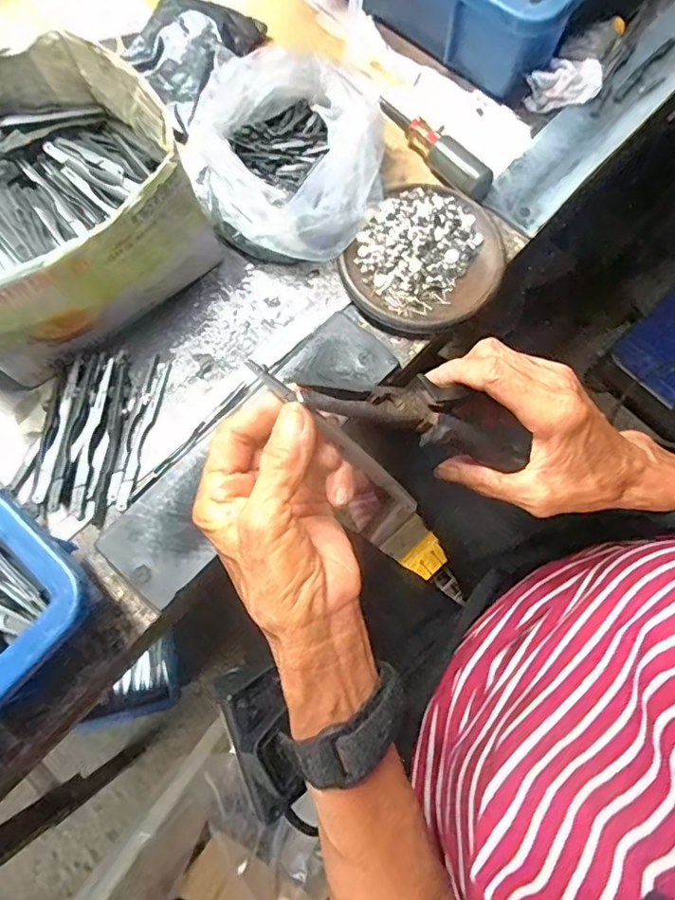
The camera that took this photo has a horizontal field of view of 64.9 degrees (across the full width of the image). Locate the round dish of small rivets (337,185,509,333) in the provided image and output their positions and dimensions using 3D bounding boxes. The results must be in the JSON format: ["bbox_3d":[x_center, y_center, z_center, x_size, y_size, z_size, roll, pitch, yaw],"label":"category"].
[{"bbox_3d":[0.062,-0.133,0.370,0.098,0.021,0.113,34,77,9],"label":"round dish of small rivets"}]

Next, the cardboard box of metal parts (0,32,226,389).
[{"bbox_3d":[-0.189,-0.150,0.340,0.173,0.096,0.155,-37,78,-10],"label":"cardboard box of metal parts"}]

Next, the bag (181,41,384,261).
[{"bbox_3d":[-0.034,-0.205,0.374,0.130,0.058,0.138,10,75,3],"label":"bag"}]

